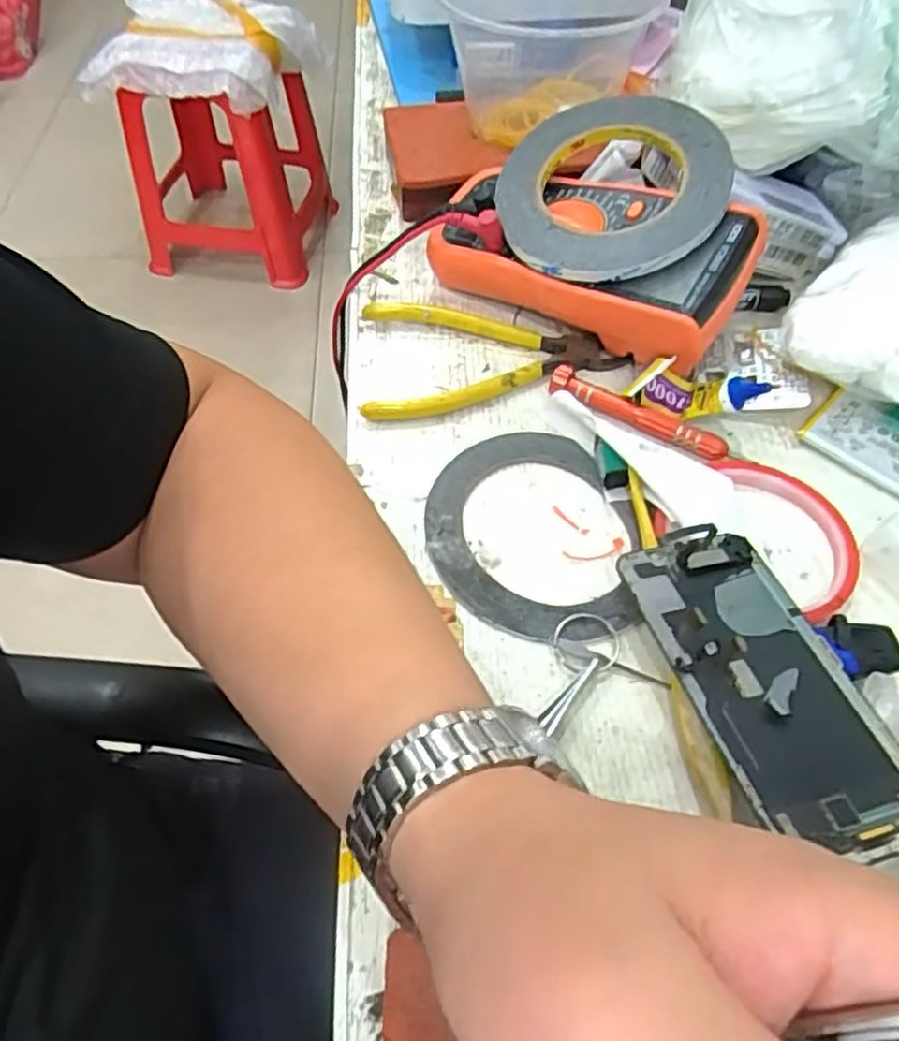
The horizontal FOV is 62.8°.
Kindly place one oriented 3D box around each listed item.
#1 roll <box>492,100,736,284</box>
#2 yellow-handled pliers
[{"bbox_3d":[0.090,-0.187,0.406,0.125,0.013,0.130,-7,63,14],"label":"roll"},{"bbox_3d":[0.024,-0.096,0.417,0.144,0.010,0.086,-3,54,-3],"label":"yellow-handled pliers"}]

